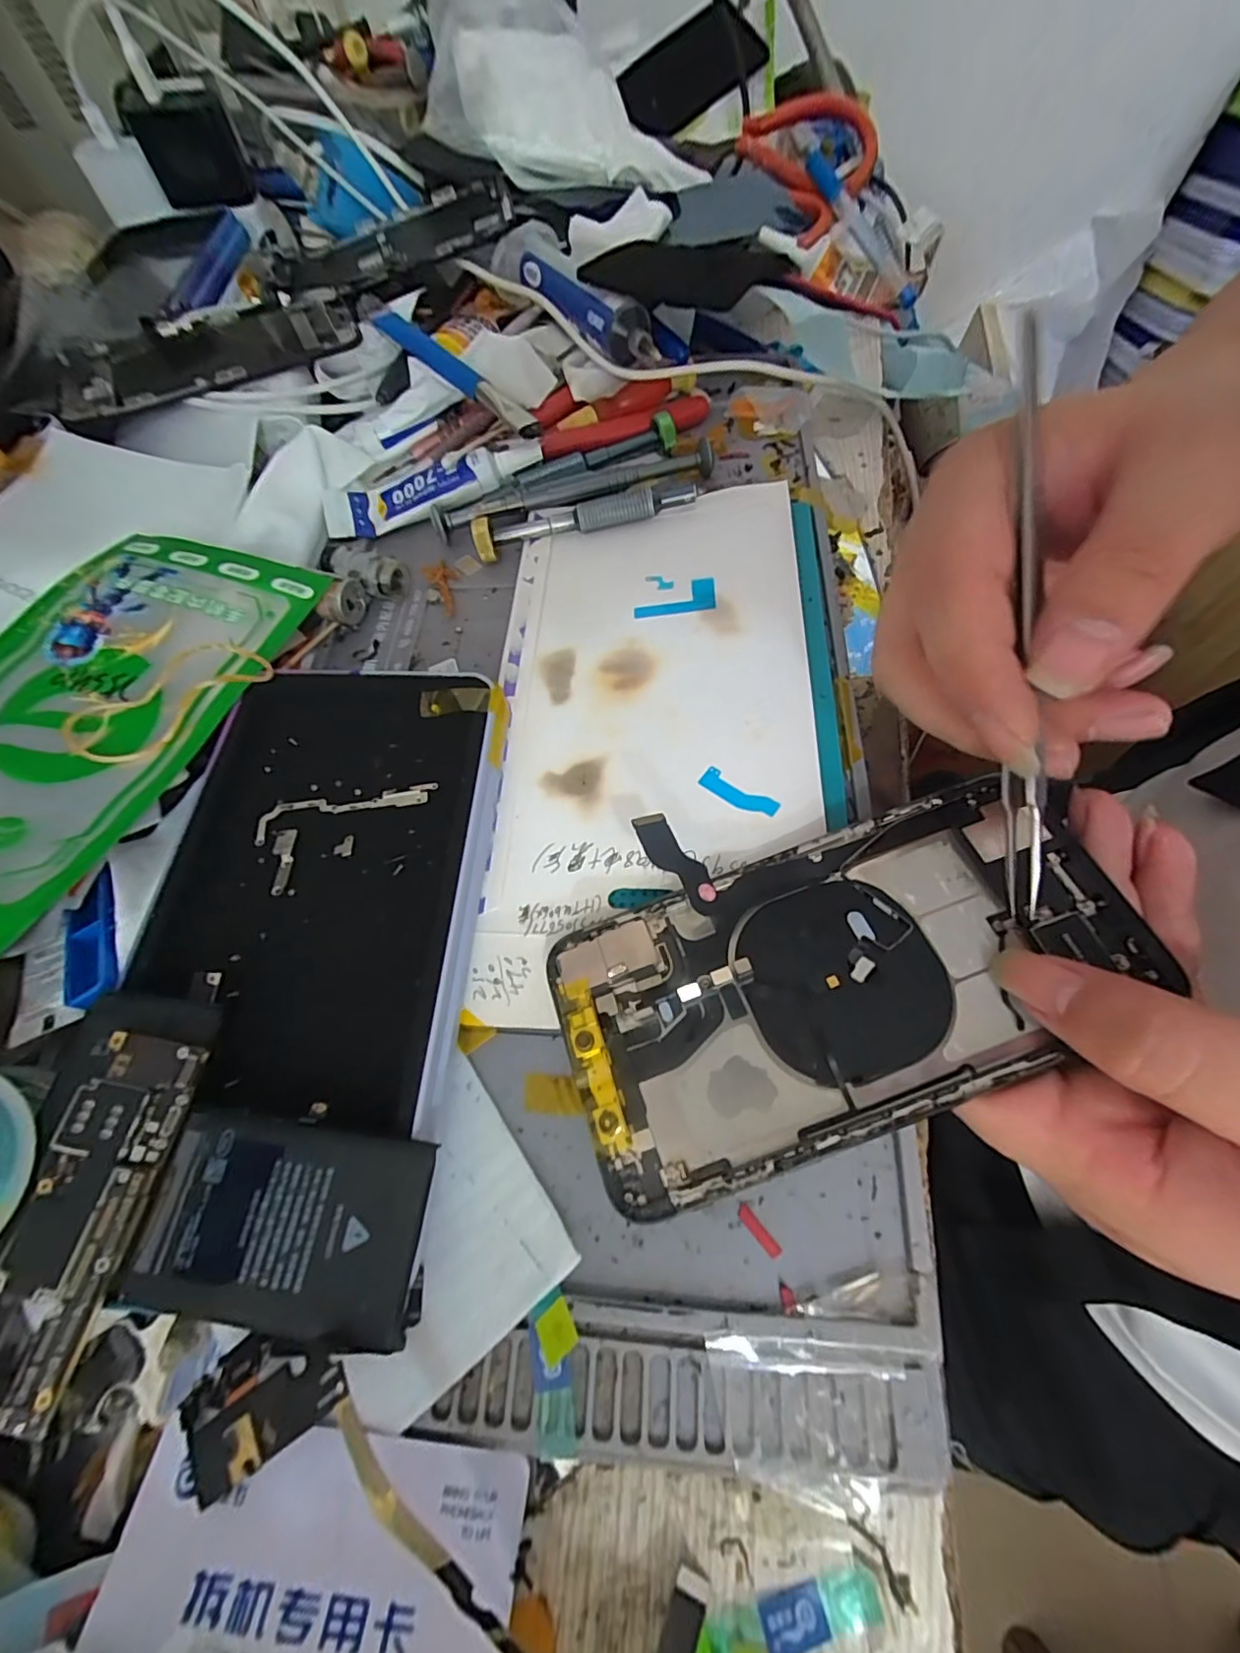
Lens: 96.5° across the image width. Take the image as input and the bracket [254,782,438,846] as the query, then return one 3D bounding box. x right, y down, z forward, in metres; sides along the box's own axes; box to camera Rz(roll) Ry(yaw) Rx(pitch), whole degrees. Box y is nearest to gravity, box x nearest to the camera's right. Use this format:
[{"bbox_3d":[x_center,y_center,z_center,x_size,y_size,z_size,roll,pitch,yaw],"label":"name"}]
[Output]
[{"bbox_3d":[-0.095,-0.008,0.191,0.062,0.004,0.013,-16,64,-3],"label":"bracket"}]

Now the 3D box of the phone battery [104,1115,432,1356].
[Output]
[{"bbox_3d":[-0.081,0.094,0.132,0.068,0.007,0.041,4,65,7],"label":"phone battery"}]

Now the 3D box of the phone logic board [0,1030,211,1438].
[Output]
[{"bbox_3d":[-0.129,0.091,0.132,0.027,0.004,0.076,6,65,8],"label":"phone logic board"}]

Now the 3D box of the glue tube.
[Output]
[{"bbox_3d":[-0.091,-0.165,0.268,0.107,0.013,0.026,-18,66,2],"label":"glue tube"}]

